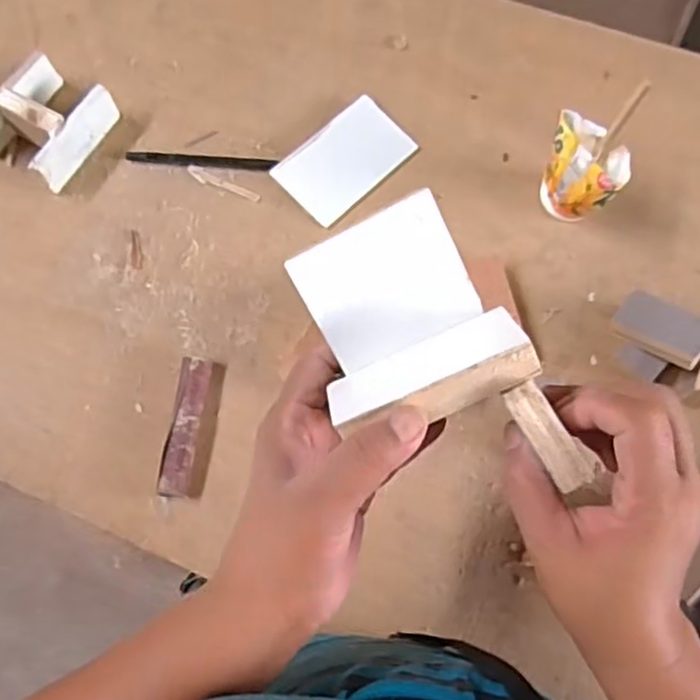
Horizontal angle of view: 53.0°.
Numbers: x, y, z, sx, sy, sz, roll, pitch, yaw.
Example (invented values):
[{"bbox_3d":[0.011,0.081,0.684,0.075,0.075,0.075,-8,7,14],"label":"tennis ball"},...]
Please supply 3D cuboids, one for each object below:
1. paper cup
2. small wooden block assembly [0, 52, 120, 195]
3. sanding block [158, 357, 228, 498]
[{"bbox_3d":[0.169,-0.129,0.515,0.059,0.064,0.051,24,74,10],"label":"paper cup"},{"bbox_3d":[-0.245,-0.186,0.567,0.076,0.044,0.089,30,76,12],"label":"small wooden block assembly"},{"bbox_3d":[-0.110,0.054,0.492,0.028,0.015,0.096,7,73,4],"label":"sanding block"}]

